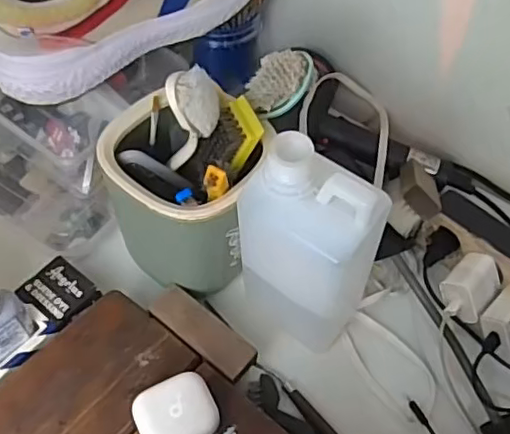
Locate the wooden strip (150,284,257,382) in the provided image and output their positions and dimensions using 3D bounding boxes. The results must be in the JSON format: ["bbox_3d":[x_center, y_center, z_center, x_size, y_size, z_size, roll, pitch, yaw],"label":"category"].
[{"bbox_3d":[-0.042,0.092,0.486,0.096,0.006,0.033,36,61,19],"label":"wooden strip"}]

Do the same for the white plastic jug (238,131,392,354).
[{"bbox_3d":[0.039,0.027,0.447,0.087,0.207,0.063,32,60,17],"label":"white plastic jug"}]

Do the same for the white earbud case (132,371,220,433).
[{"bbox_3d":[-0.056,0.146,0.432,0.055,0.030,0.049,-22,60,-18],"label":"white earbud case"}]

